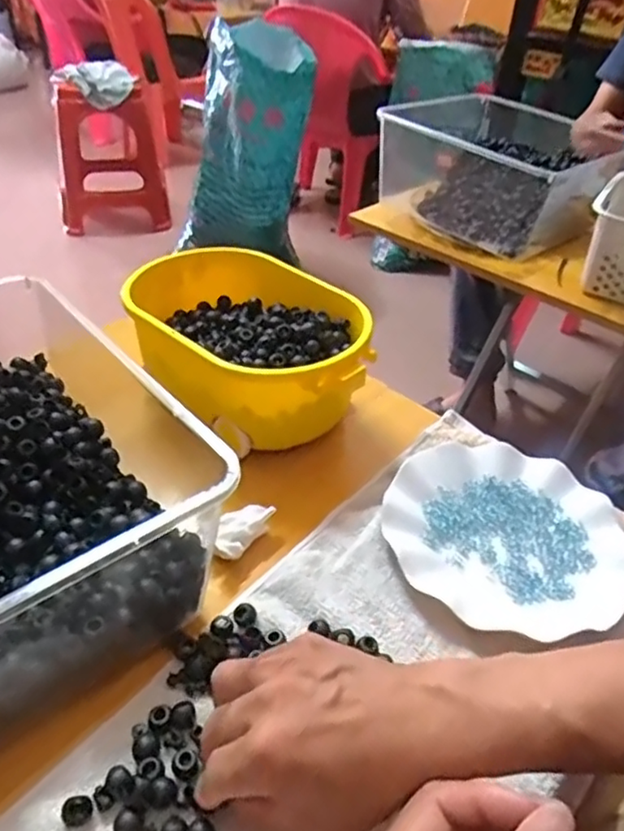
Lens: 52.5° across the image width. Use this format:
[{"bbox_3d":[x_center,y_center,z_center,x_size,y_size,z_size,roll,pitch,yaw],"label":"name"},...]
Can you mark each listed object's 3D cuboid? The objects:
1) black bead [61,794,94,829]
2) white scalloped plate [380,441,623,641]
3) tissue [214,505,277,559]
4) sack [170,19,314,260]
[{"bbox_3d":[-0.125,0.211,0.337,0.015,0.012,0.013,-21,45,-28],"label":"black bead"},{"bbox_3d":[0.154,0.088,0.494,0.179,0.026,0.181,3,39,-2],"label":"white scalloped plate"},{"bbox_3d":[-0.053,0.084,0.475,0.025,0.021,0.054,26,43,24],"label":"tissue"},{"bbox_3d":[-0.190,-0.692,1.672,0.339,0.541,0.244,-3,39,-9],"label":"sack"}]

